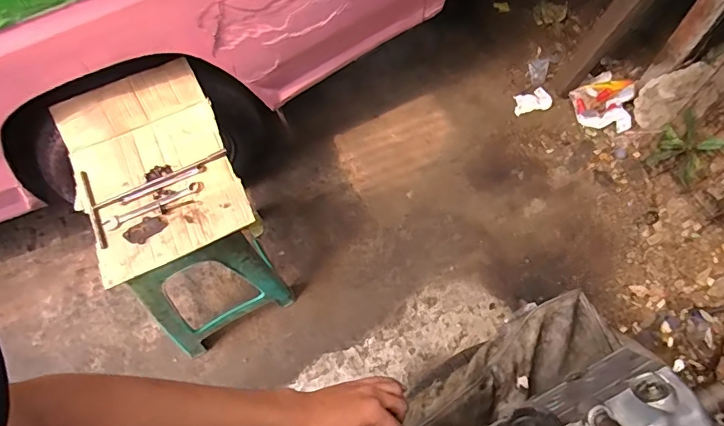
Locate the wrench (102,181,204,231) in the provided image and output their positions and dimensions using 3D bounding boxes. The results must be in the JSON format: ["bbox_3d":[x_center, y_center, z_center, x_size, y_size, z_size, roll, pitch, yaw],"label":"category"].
[{"bbox_3d":[-0.433,-0.015,0.962,0.210,0.014,0.028,-24,65,-11],"label":"wrench"}]

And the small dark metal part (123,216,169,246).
[{"bbox_3d":[-0.438,0.032,0.938,0.083,0.006,0.052,-39,69,-17],"label":"small dark metal part"}]

